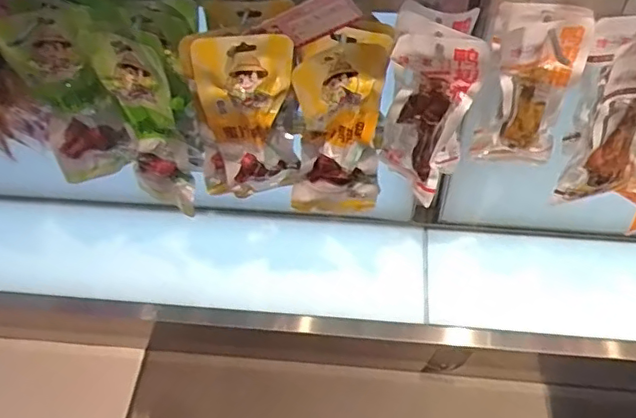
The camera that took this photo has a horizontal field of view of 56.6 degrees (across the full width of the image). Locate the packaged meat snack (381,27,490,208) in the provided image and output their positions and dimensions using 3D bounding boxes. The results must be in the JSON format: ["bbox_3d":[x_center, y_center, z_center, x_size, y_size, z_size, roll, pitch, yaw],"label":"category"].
[{"bbox_3d":[0.099,-0.089,0.539,0.050,0.149,0.073,-34,58,-23],"label":"packaged meat snack"}]

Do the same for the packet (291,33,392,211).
[{"bbox_3d":[0.018,-0.069,0.549,0.083,0.180,0.034,-8,46,-9],"label":"packet"}]

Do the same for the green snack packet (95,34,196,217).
[{"bbox_3d":[-0.158,-0.072,0.559,0.068,0.194,0.027,13,45,12],"label":"green snack packet"}]

